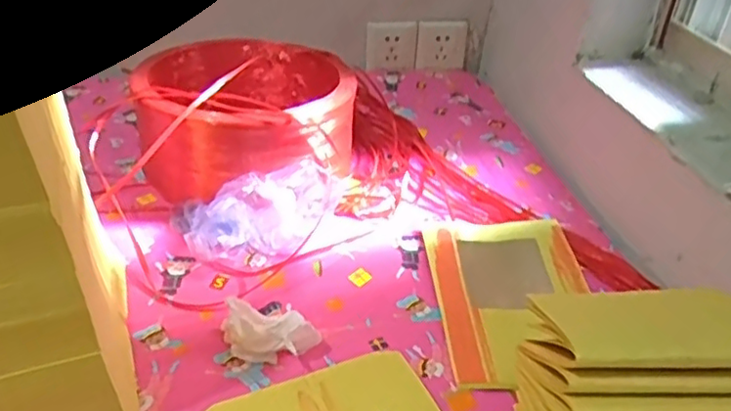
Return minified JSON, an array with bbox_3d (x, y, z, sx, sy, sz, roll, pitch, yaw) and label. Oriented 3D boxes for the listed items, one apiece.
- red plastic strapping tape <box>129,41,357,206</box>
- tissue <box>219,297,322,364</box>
[{"bbox_3d":[-0.145,-0.112,0.829,0.251,0.136,0.259,0,34,-3],"label":"red plastic strapping tape"},{"bbox_3d":[-0.089,0.113,0.581,0.092,0.043,0.047,16,36,20],"label":"tissue"}]

